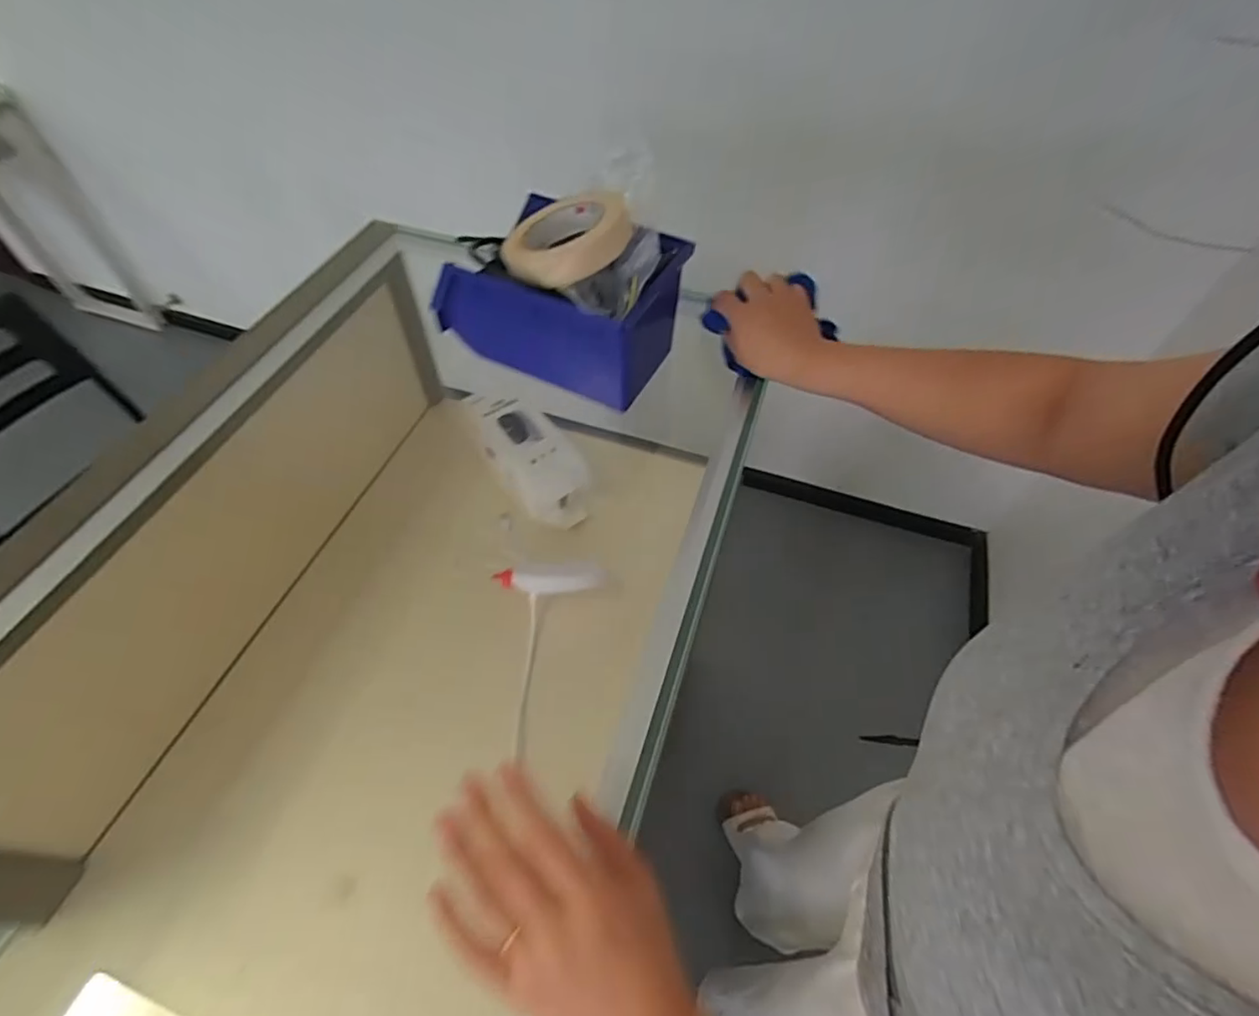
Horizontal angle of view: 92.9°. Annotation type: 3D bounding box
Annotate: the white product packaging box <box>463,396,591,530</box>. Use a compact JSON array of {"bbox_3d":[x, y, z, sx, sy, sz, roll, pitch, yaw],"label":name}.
[{"bbox_3d":[-0.147,-0.081,0.879,0.110,0.055,0.240,-33,78,-24],"label":"white product packaging box"}]

